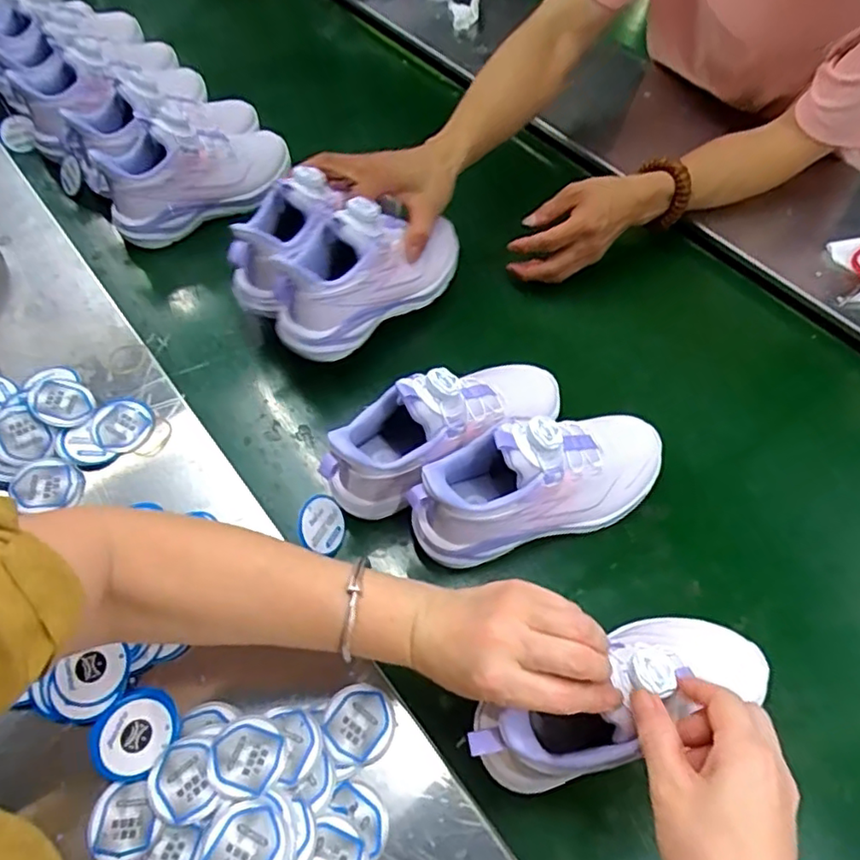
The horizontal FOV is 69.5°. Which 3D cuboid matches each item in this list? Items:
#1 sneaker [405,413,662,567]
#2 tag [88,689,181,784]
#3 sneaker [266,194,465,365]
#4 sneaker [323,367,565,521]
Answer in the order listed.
[{"bbox_3d":[0.091,0.035,0.494,0.226,0.114,0.088,-21,60,-14],"label":"sneaker"},{"bbox_3d":[-0.193,0.199,0.404,0.054,0.006,0.048,-39,66,-23],"label":"tag"},{"bbox_3d":[-0.057,-0.156,0.577,0.199,0.109,0.073,-37,70,-21],"label":"sneaker"},{"bbox_3d":[0.014,-0.008,0.520,0.229,0.109,0.075,-31,63,-19],"label":"sneaker"}]

